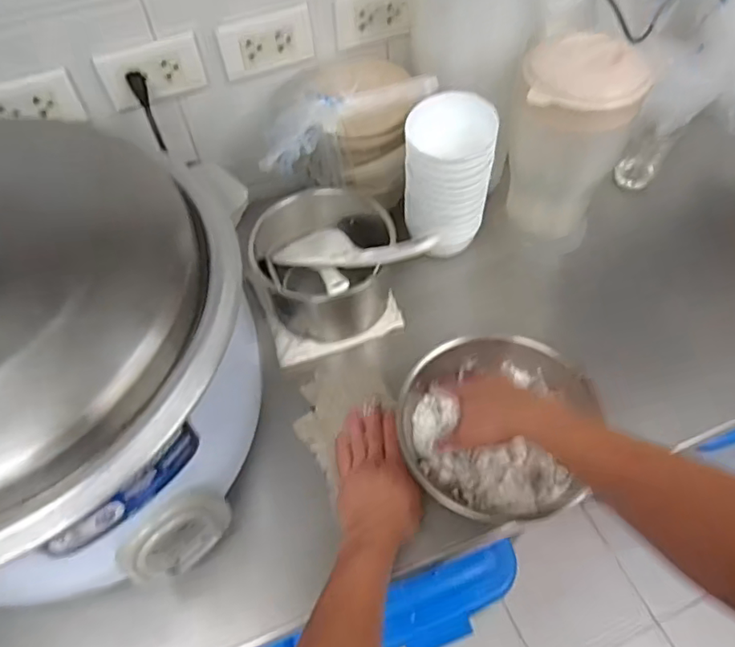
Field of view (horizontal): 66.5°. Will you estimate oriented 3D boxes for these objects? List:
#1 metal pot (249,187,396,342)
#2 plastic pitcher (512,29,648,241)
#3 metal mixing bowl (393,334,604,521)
[{"bbox_3d":[-0.049,-0.070,0.715,0.169,0.134,0.138,-27,59,-14],"label":"metal pot"},{"bbox_3d":[0.245,-0.210,0.707,0.130,0.255,0.102,23,61,17],"label":"plastic pitcher"},{"bbox_3d":[0.140,0.104,0.588,0.200,0.085,0.190,-2,56,2],"label":"metal mixing bowl"}]

